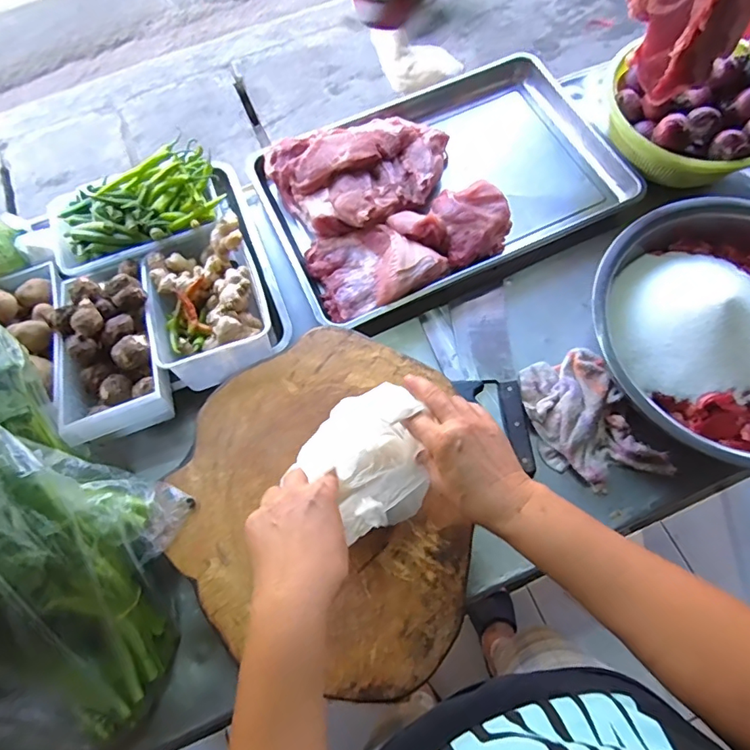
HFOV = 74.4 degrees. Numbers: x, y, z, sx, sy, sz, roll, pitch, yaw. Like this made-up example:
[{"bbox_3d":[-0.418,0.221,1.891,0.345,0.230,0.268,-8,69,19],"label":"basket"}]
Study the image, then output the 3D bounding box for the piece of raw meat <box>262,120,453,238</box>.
[{"bbox_3d":[-0.009,-0.345,0.828,0.305,0.062,0.193,-24,71,-8],"label":"piece of raw meat"}]

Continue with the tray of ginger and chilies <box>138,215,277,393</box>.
[{"bbox_3d":[-0.242,-0.110,0.717,0.156,0.078,0.247,-19,70,-6],"label":"tray of ginger and chilies"}]

